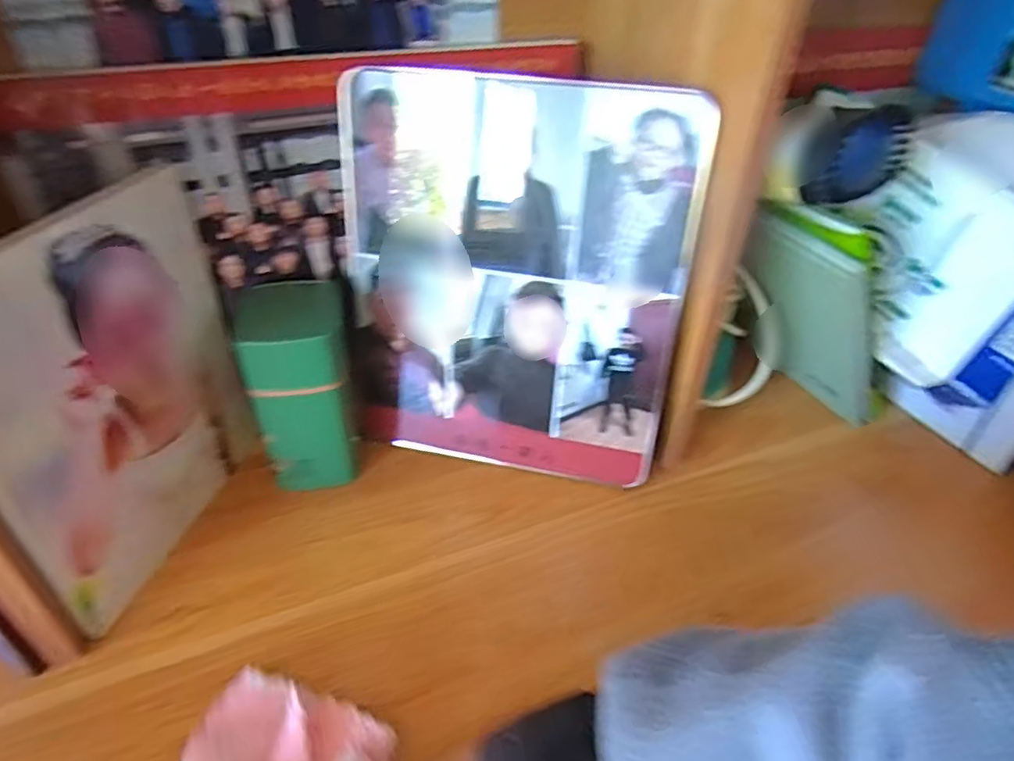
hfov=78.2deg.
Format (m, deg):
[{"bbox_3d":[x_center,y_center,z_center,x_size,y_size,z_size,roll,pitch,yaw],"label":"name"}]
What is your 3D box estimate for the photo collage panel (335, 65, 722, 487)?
[{"bbox_3d":[0.002,-0.063,0.460,0.248,0.291,0.008,9,28,11],"label":"photo collage panel"}]

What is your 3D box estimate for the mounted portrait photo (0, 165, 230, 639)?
[{"bbox_3d":[-0.243,0.017,0.399,0.014,0.239,0.190,10,39,10],"label":"mounted portrait photo"}]

